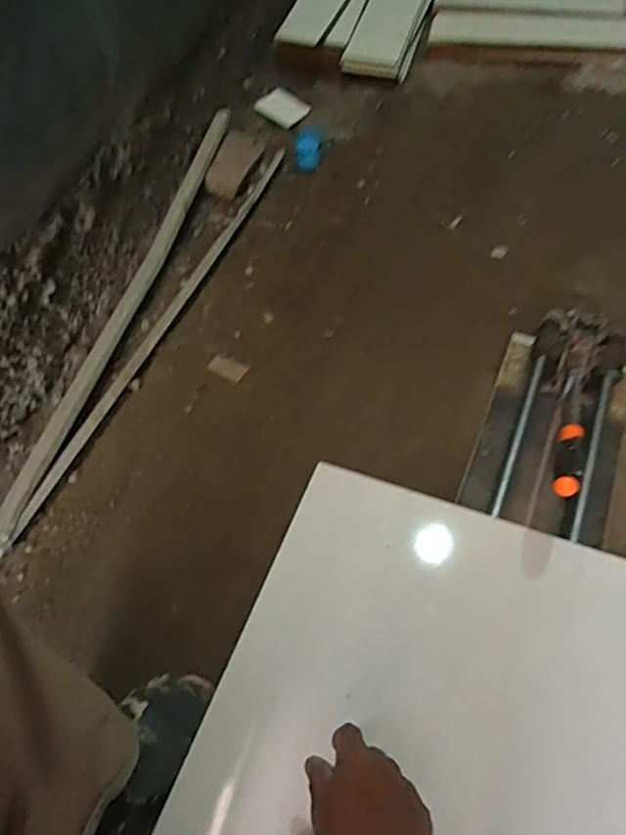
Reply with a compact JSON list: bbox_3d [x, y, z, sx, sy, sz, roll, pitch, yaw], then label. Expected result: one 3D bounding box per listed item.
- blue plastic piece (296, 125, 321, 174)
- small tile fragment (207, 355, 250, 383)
[{"bbox_3d":[-0.012,-0.671,1.421,0.059,0.021,0.179,0,54,4],"label":"blue plastic piece"},{"bbox_3d":[-0.154,-0.088,1.031,0.066,0.010,0.044,21,58,18],"label":"small tile fragment"}]

